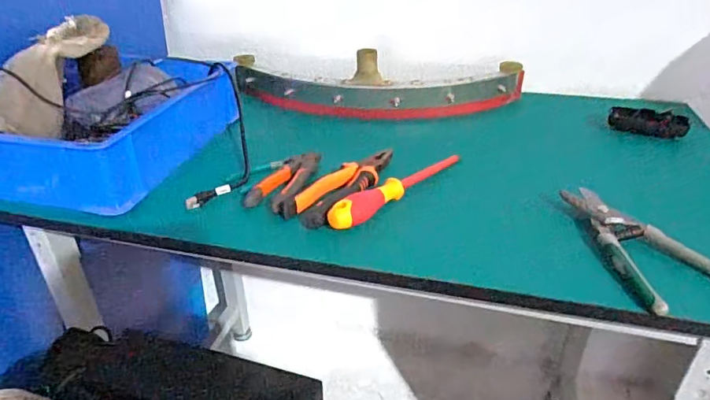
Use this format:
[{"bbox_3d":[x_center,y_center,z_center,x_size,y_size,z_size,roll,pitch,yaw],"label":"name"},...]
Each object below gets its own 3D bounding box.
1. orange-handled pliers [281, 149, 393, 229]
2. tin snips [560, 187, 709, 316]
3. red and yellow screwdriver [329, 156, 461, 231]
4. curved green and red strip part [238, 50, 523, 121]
[{"bbox_3d":[-0.012,-0.017,0.613,0.060,0.033,0.172,18,35,29],"label":"orange-handled pliers"},{"bbox_3d":[0.290,0.040,0.506,0.099,0.021,0.181,-6,30,-10],"label":"tin snips"},{"bbox_3d":[0.055,-0.019,0.608,0.031,0.037,0.237,22,37,34],"label":"red and yellow screwdriver"},{"bbox_3d":[0.037,-0.208,0.854,0.507,0.102,0.123,4,30,8],"label":"curved green and red strip part"}]

